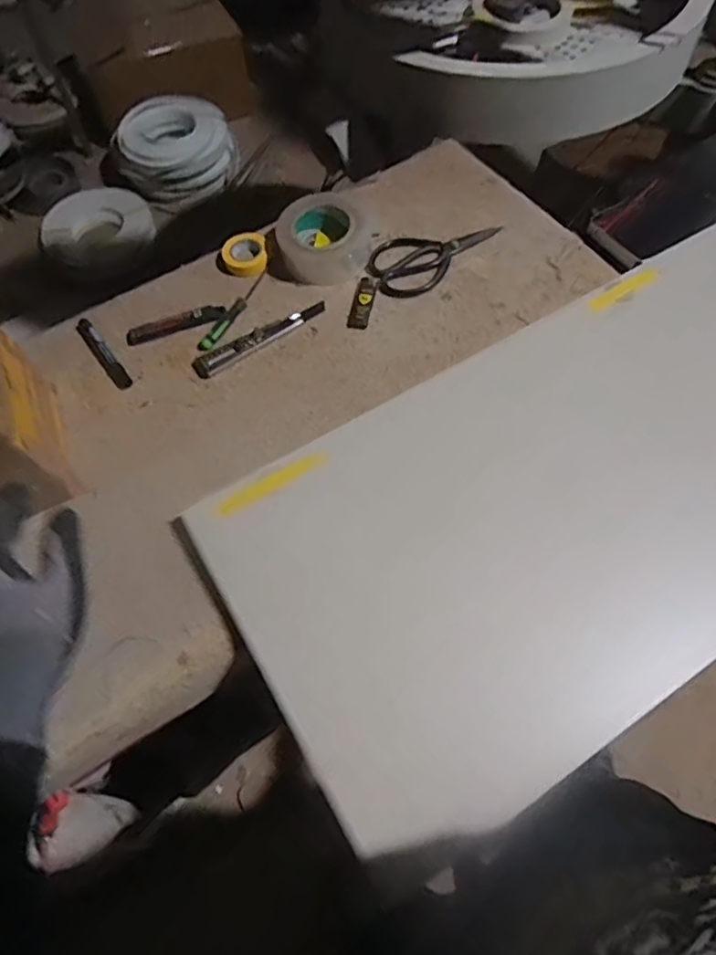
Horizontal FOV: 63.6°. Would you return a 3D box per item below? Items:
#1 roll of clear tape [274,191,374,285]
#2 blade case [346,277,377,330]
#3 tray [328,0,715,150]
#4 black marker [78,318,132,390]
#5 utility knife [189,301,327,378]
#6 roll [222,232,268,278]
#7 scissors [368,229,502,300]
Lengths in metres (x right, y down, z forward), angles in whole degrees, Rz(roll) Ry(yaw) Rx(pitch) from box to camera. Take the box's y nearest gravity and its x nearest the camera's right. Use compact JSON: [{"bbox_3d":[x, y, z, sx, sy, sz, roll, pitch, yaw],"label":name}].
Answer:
[{"bbox_3d":[-0.047,-0.328,0.787,0.124,0.058,0.124,0,63,0],"label":"roll of clear tape"},{"bbox_3d":[0.006,-0.230,0.759,0.026,0.007,0.084,10,63,6],"label":"blade case"},{"bbox_3d":[0.260,-0.841,1.043,0.623,0.178,0.602,18,64,9],"label":"tray"},{"bbox_3d":[-0.326,-0.159,0.735,0.020,0.015,0.136,-35,68,-16],"label":"black marker"},{"bbox_3d":[-0.124,-0.182,0.737,0.185,0.010,0.032,-31,67,-15],"label":"utility knife"},{"bbox_3d":[-0.156,-0.313,0.800,0.060,0.022,0.074,-11,63,-5],"label":"roll"},{"bbox_3d":[0.101,-0.310,0.797,0.192,0.019,0.093,-34,67,-16],"label":"scissors"}]

